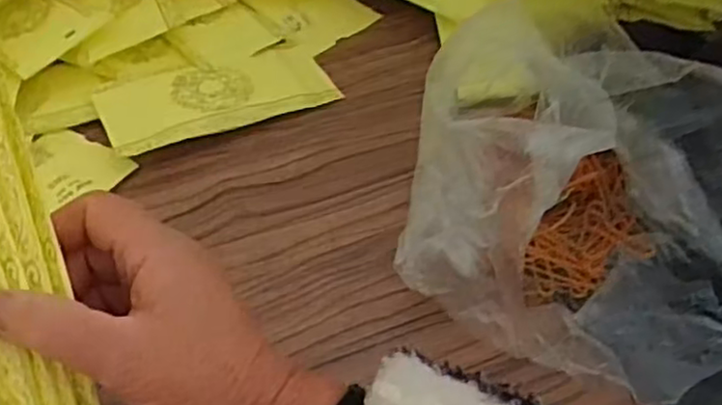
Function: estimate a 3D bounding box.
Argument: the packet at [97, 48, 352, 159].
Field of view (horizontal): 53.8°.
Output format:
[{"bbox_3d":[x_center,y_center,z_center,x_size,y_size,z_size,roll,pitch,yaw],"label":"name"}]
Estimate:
[{"bbox_3d":[-0.109,-0.084,0.545,0.170,0.016,0.078,-21,48,-20],"label":"packet"}]

